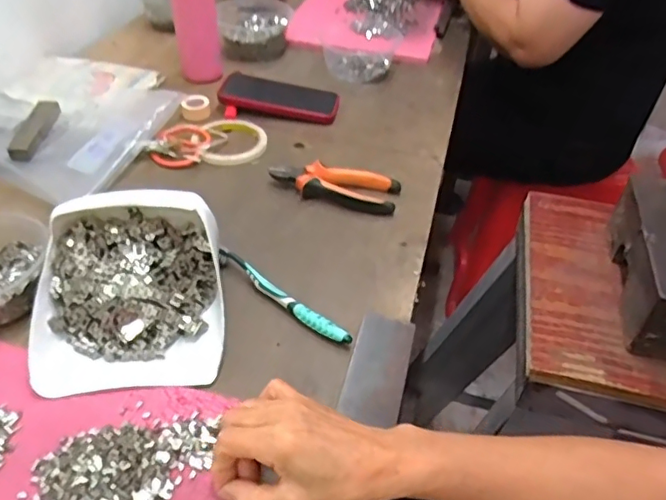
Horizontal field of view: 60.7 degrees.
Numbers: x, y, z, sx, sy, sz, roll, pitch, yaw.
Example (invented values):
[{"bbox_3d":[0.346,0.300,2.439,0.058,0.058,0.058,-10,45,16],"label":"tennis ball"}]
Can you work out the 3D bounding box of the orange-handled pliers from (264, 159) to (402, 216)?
[{"bbox_3d":[0.001,-0.076,0.667,0.149,0.025,0.053,12,42,10],"label":"orange-handled pliers"}]

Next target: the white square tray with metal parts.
[{"bbox_3d":[-0.175,0.025,0.494,0.156,0.080,0.169,-4,42,-7],"label":"white square tray with metal parts"}]

